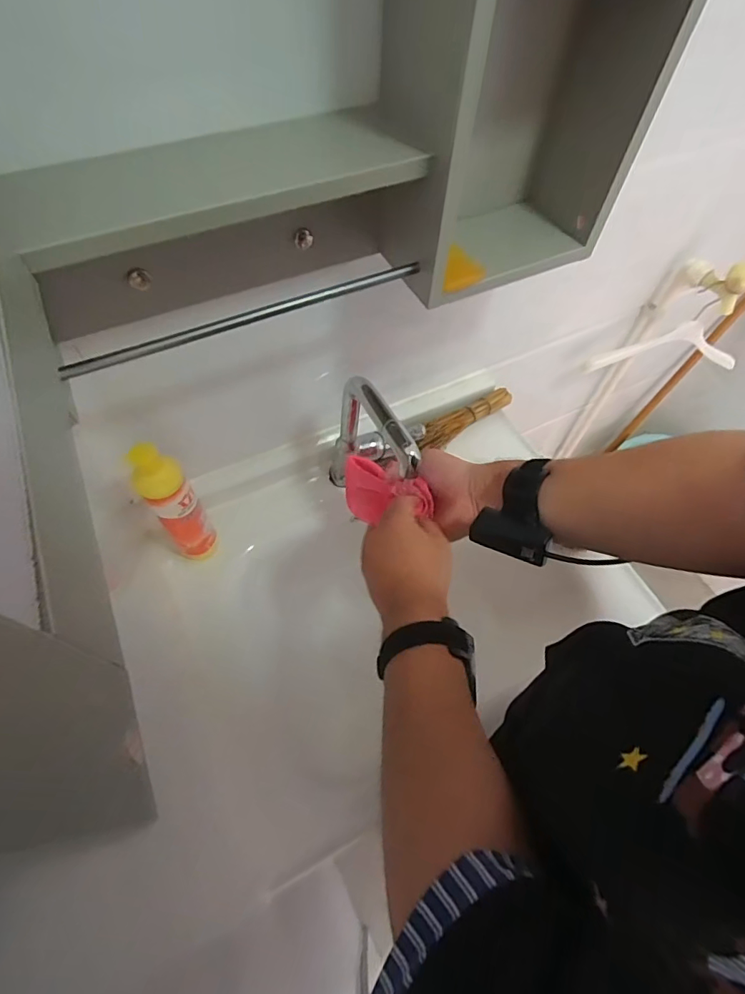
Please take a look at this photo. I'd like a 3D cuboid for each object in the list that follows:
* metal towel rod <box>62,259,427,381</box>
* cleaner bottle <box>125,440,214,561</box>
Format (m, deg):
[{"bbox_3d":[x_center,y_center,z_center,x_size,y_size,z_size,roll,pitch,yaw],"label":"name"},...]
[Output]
[{"bbox_3d":[-0.102,-0.162,0.430,0.325,0.011,0.011,-24,62,-15],"label":"metal towel rod"},{"bbox_3d":[-0.241,0.013,0.599,0.053,0.240,0.052,-31,64,-18],"label":"cleaner bottle"}]

